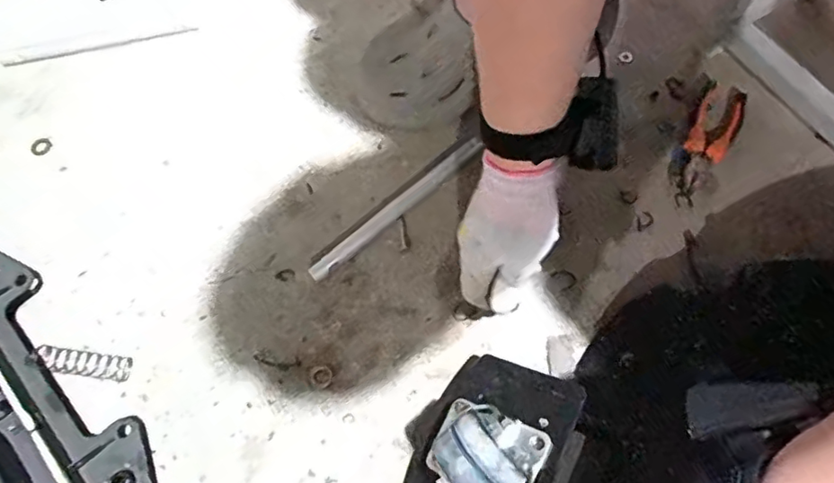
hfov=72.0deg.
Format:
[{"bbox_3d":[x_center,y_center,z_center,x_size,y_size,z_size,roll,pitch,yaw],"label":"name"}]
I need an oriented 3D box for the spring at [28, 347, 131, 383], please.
[{"bbox_3d":[-0.336,0.121,0.572,0.093,0.023,0.024,5,67,3],"label":"spring"}]

